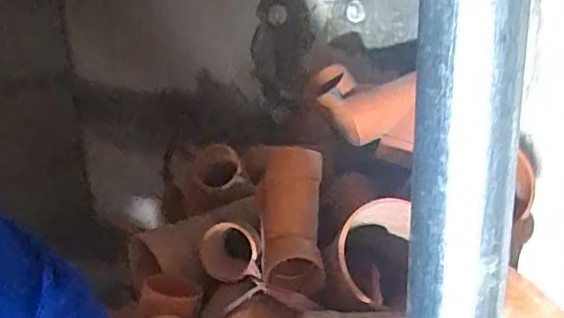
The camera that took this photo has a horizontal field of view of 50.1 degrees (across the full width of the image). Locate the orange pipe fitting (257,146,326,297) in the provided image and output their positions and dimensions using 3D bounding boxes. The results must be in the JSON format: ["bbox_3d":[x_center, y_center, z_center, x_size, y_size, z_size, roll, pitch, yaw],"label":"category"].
[{"bbox_3d":[0.012,0.067,0.661,0.071,0.166,0.059,-3,-27,-1],"label":"orange pipe fitting"}]

